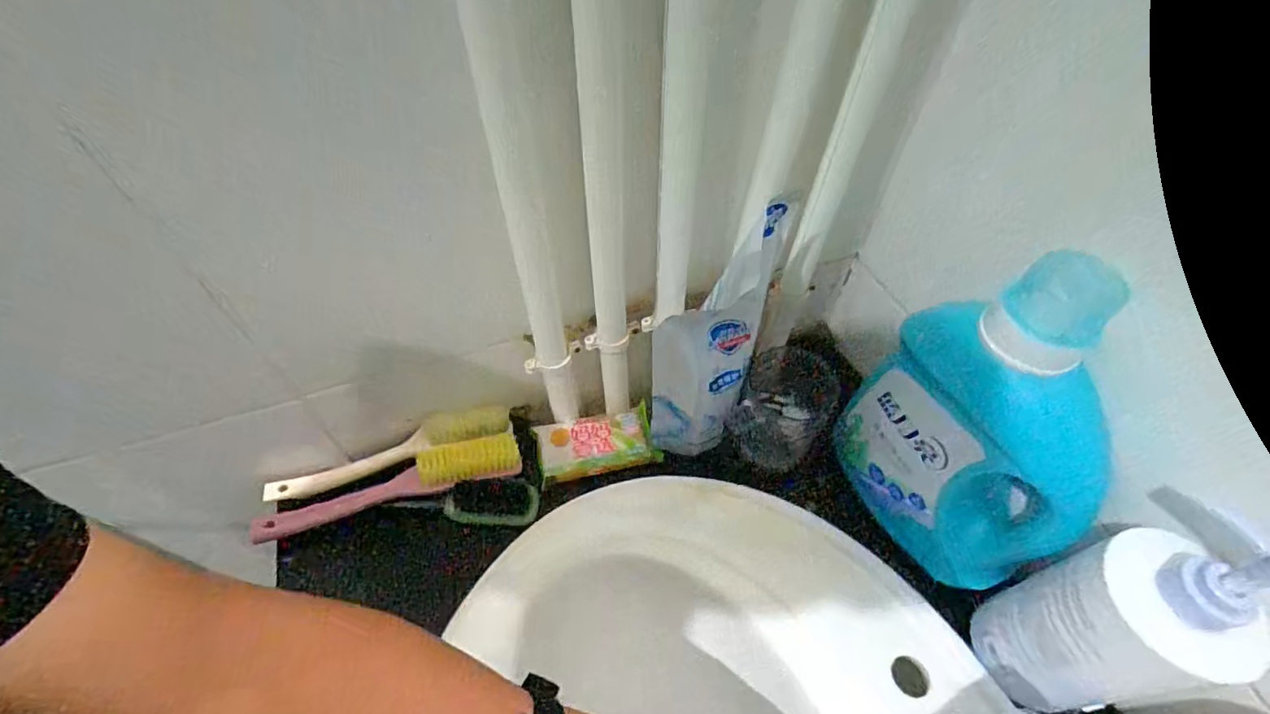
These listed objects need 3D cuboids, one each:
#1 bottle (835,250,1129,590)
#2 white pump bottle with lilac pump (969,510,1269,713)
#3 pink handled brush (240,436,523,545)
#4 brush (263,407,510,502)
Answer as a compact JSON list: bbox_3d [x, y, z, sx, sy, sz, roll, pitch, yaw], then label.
[{"bbox_3d":[0.247,0.060,0.397,0.085,0.246,0.156,-12,54,-10],"label":"bottle"},{"bbox_3d":[0.301,0.171,0.354,0.068,0.181,0.082,-12,54,-10],"label":"white pump bottle with lilac pump"},{"bbox_3d":[-0.221,0.118,0.502,0.228,0.025,0.039,-14,54,-12],"label":"pink handled brush"},{"bbox_3d":[-0.229,0.087,0.510,0.221,0.029,0.032,-16,54,-13],"label":"brush"}]

